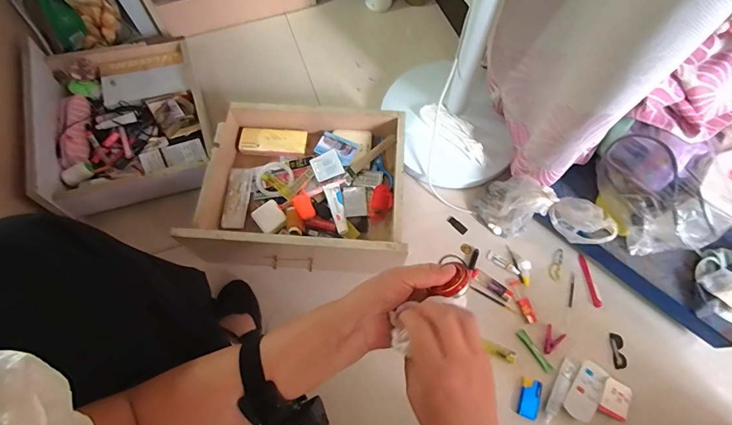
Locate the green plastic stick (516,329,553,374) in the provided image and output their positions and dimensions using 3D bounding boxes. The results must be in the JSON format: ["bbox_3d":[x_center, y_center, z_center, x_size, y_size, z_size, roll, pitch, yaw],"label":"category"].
[{"bbox_3d":[0.311,0.255,0.712,0.019,0.006,0.082,-31,71,-13],"label":"green plastic stick"}]

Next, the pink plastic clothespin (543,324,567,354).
[{"bbox_3d":[0.344,0.237,0.720,0.053,0.004,0.034,-38,72,-15],"label":"pink plastic clothespin"}]

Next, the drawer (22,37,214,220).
[{"bbox_3d":[-0.516,-0.213,0.812,0.305,0.124,0.405,-21,69,-9],"label":"drawer"}]

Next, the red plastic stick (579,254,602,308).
[{"bbox_3d":[0.449,0.136,0.771,0.018,0.005,0.104,-6,67,-3],"label":"red plastic stick"}]

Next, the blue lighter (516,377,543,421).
[{"bbox_3d":[0.289,0.328,0.677,0.033,0.016,0.065,21,68,8],"label":"blue lighter"}]

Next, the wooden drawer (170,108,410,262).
[{"bbox_3d":[-0.113,-0.063,0.765,0.389,0.155,0.320,0,67,-1],"label":"wooden drawer"}]

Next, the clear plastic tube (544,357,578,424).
[{"bbox_3d":[0.344,0.315,0.682,0.025,0.005,0.118,33,70,12],"label":"clear plastic tube"}]

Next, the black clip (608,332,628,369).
[{"bbox_3d":[0.473,0.260,0.721,0.023,0.004,0.063,5,67,1],"label":"black clip"}]

